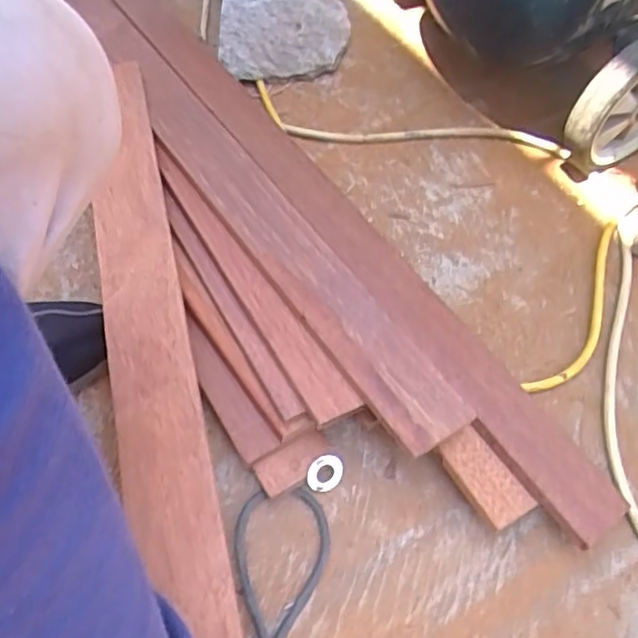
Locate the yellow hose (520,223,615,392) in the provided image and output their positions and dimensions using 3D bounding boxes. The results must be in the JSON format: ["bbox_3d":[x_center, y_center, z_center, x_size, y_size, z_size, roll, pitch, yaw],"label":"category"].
[{"bbox_3d":[0.254,-0.008,0.595,0.039,0.010,0.215,28,63,18],"label":"yellow hose"}]

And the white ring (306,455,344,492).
[{"bbox_3d":[0.006,0.128,0.520,0.032,0.032,0.005,7,11,-23],"label":"white ring"}]

